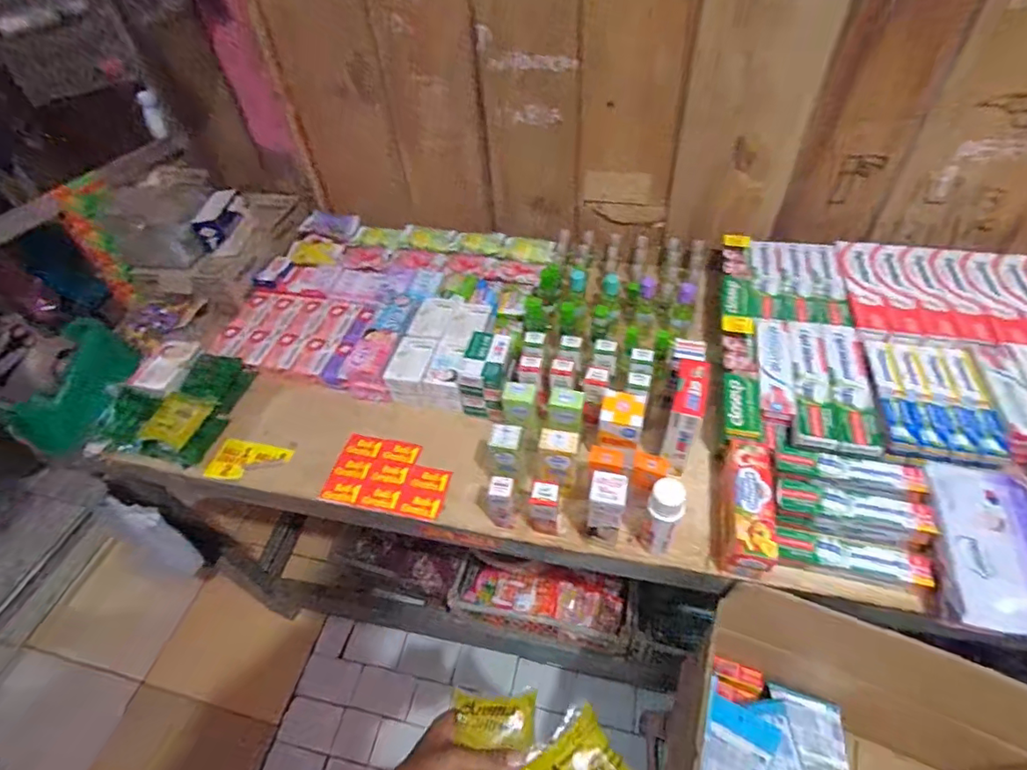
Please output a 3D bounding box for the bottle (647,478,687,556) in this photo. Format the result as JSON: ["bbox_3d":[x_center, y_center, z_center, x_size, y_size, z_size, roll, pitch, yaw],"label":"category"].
[{"bbox_3d":[0.174,0.160,0.606,0.038,0.131,0.036,-3,49,4],"label":"bottle"}]

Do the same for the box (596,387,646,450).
[{"bbox_3d":[0.143,0.046,0.685,0.061,0.071,0.054,8,51,13],"label":"box"}]

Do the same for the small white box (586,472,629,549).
[{"bbox_3d":[0.112,0.151,0.616,0.042,0.113,0.045,9,51,13],"label":"small white box"}]

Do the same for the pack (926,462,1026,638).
[{"bbox_3d":[0.522,0.175,0.569,0.097,0.032,0.188,7,50,12],"label":"pack"}]

